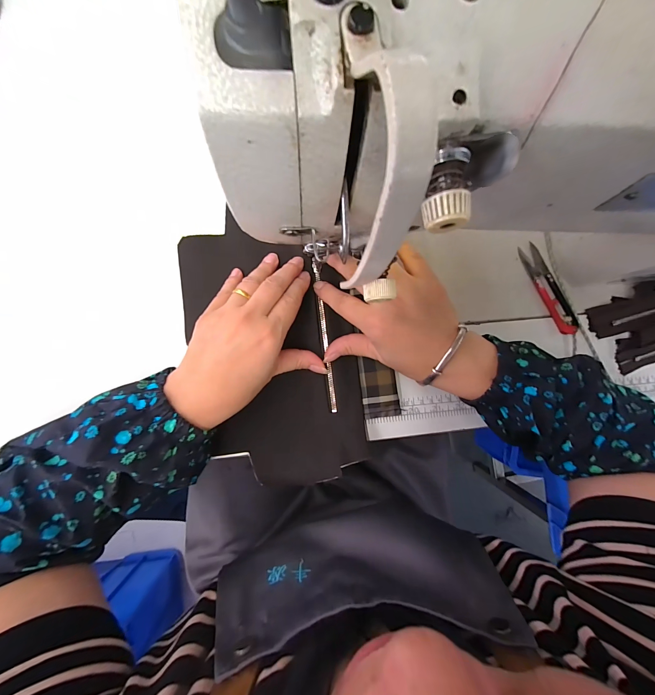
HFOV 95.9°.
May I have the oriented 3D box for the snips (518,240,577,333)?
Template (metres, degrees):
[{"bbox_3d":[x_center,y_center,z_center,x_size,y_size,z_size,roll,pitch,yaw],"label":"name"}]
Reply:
[{"bbox_3d":[0.239,-0.063,0.317,0.023,0.009,0.104,-31,93,-5],"label":"snips"}]

